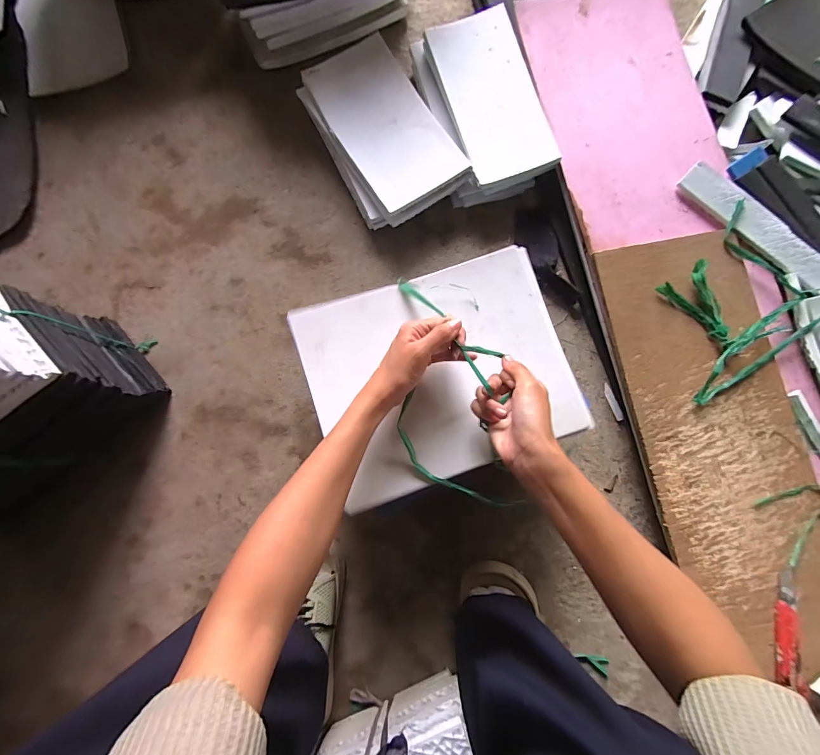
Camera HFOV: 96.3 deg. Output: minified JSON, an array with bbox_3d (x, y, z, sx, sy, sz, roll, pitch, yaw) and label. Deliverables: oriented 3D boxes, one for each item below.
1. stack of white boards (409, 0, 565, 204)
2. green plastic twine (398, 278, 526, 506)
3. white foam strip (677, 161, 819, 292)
[{"bbox_3d":[0.122,-0.446,0.610,0.165,0.057,0.295,-17,81,-3],"label":"stack of white boards"},{"bbox_3d":[0.042,0.012,0.386,0.117,0.069,0.267,-9,86,-2],"label":"green plastic twine"},{"bbox_3d":[0.523,-0.230,0.551,0.056,0.015,0.250,-42,80,12],"label":"white foam strip"}]

